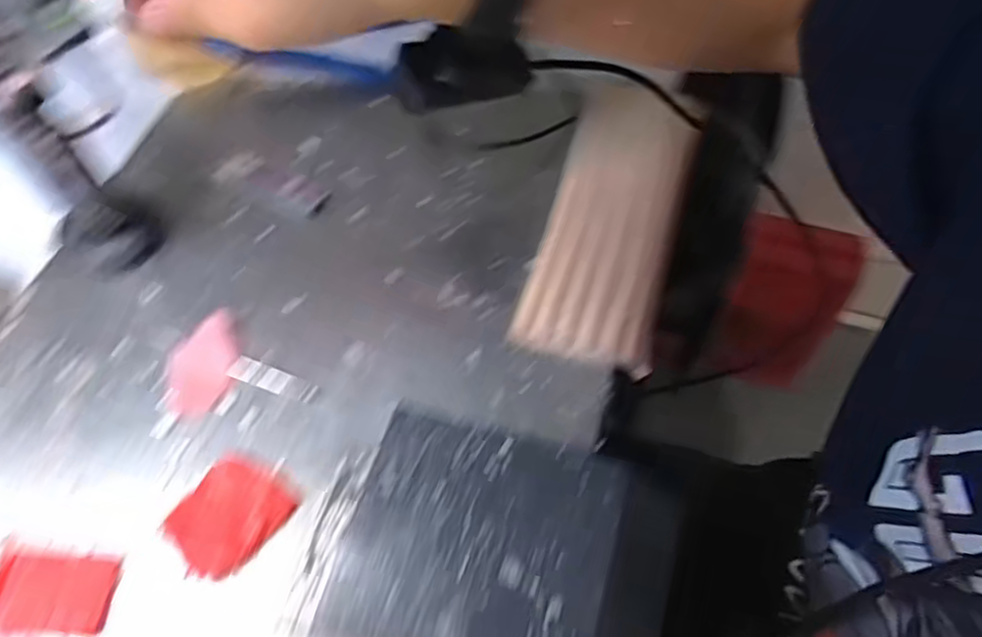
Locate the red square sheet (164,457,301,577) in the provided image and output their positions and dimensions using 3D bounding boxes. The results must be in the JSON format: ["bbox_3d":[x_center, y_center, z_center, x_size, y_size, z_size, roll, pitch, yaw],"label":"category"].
[{"bbox_3d":[-0.121,0.090,0.326,0.040,0.006,0.049,34,66,18],"label":"red square sheet"}]

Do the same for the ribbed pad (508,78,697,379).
[{"bbox_3d":[0.071,-0.063,0.413,0.072,0.015,0.188,13,62,8],"label":"ribbed pad"}]

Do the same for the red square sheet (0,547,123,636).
[{"bbox_3d":[-0.193,0.120,0.310,0.052,0.008,0.033,4,61,3],"label":"red square sheet"}]

